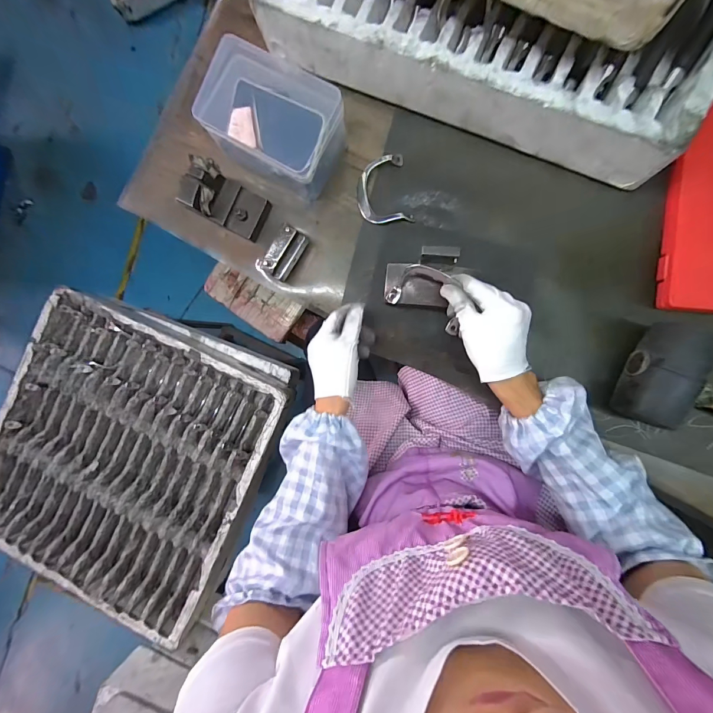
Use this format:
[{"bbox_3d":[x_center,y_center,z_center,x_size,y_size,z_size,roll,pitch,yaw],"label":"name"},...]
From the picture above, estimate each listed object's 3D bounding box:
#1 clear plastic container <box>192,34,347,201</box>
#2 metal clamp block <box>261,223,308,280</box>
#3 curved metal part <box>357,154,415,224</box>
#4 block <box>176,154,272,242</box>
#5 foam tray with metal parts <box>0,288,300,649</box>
[{"bbox_3d":[-0.109,-0.317,0.464,0.182,0.096,0.122,34,94,7],"label":"clear plastic container"},{"bbox_3d":[-0.097,-0.143,0.477,0.028,0.059,0.068,35,94,8],"label":"metal clamp block"},{"bbox_3d":[0.037,-0.234,0.478,0.072,0.014,0.101,-10,87,8],"label":"curved metal part"},{"bbox_3d":[-0.184,-0.219,0.476,0.099,0.078,0.066,25,92,8],"label":"block"},{"bbox_3d":[-0.469,0.203,0.715,0.550,0.107,0.551,22,92,7],"label":"foam tray with metal parts"}]

